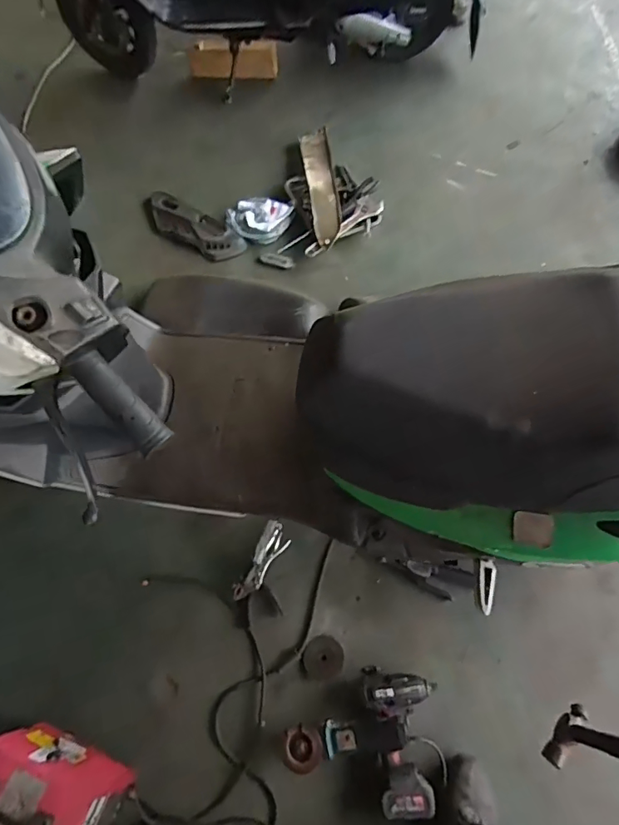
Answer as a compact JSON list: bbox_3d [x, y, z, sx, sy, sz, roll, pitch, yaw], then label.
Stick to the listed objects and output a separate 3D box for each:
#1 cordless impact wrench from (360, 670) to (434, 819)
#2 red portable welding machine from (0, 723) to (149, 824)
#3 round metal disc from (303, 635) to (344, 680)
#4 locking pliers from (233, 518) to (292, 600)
[{"bbox_3d":[0.194,0.723,1.061,0.163,0.075,0.266,7,65,4],"label":"cordless impact wrench"},{"bbox_3d":[-0.514,0.795,0.993,0.317,0.196,0.140,24,68,12],"label":"red portable welding machine"},{"bbox_3d":[0.035,0.595,1.168,0.095,0.007,0.091,0,65,1],"label":"round metal disc"},{"bbox_3d":[-0.125,0.377,1.227,0.062,0.080,0.212,31,69,15],"label":"locking pliers"}]

